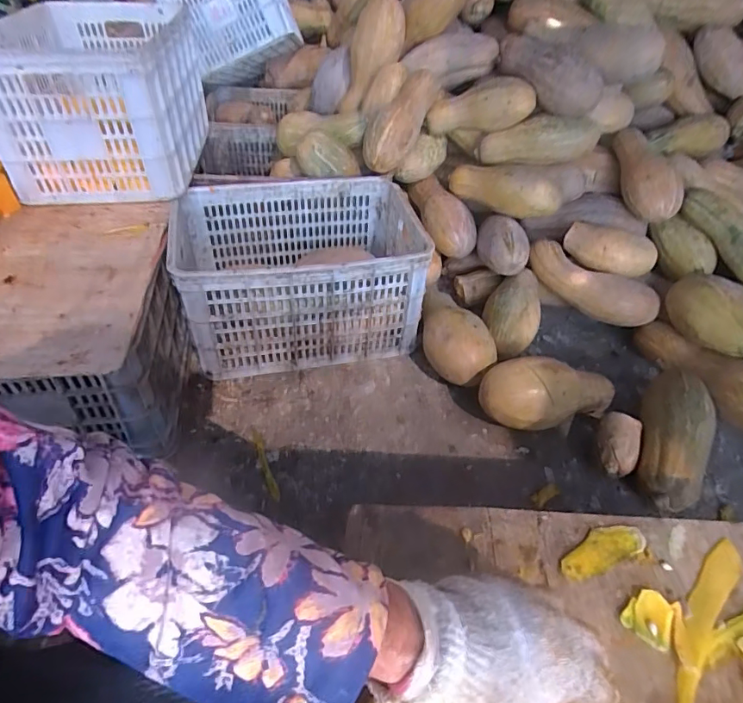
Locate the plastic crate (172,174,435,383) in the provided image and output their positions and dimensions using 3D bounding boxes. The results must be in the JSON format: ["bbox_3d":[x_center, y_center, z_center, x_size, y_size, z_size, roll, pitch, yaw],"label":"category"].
[{"bbox_3d":[-0.155,-0.184,1.098,0.494,0.275,0.355,-8,45,-10],"label":"plastic crate"}]

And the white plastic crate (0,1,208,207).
[{"bbox_3d":[-0.567,-0.555,1.050,0.342,0.262,0.475,-5,44,-9],"label":"white plastic crate"}]

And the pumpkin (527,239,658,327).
[{"bbox_3d":[0.517,-0.149,1.141,0.306,0.116,0.097,23,47,19],"label":"pumpkin"}]

